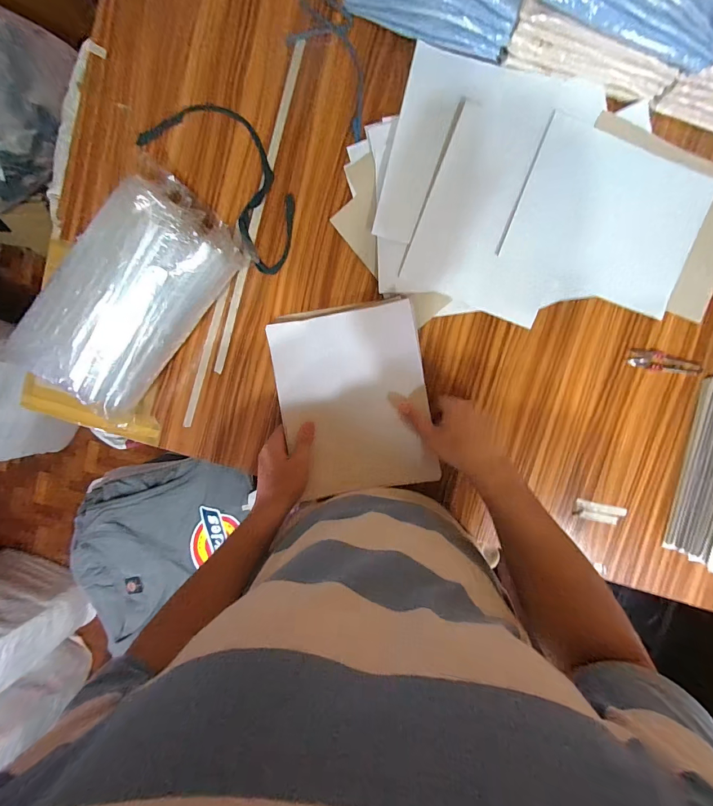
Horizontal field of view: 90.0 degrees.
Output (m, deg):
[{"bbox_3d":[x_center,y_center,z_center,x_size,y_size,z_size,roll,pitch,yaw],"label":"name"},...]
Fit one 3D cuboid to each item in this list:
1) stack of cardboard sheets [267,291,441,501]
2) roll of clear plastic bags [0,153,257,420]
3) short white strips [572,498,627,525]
[{"bbox_3d":[-0.002,-0.006,0.516,0.205,0.033,0.262,-11,95,4],"label":"stack of cardboard sheets"},{"bbox_3d":[-0.305,-0.149,0.485,0.165,0.121,0.309,39,96,-1],"label":"roll of clear plastic bags"},{"bbox_3d":[0.370,0.167,0.542,0.076,0.005,0.027,12,96,2],"label":"short white strips"}]

